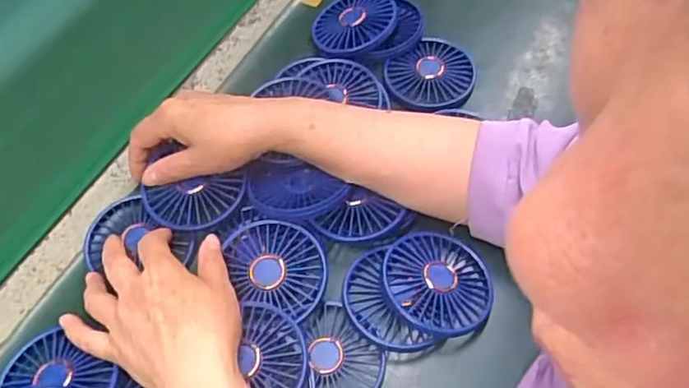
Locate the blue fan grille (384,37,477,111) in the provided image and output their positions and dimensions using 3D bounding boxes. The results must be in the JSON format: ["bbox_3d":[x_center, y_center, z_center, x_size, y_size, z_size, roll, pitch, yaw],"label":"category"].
[{"bbox_3d":[0.084,-0.121,0.605,0.085,0.010,0.086,4,59,3],"label":"blue fan grille"}]

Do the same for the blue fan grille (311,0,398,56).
[{"bbox_3d":[0.010,-0.174,0.625,0.085,0.016,0.085,-1,59,18],"label":"blue fan grille"}]

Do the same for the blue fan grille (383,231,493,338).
[{"bbox_3d":[0.073,0.069,0.484,0.081,0.019,0.087,0,58,1],"label":"blue fan grille"}]

